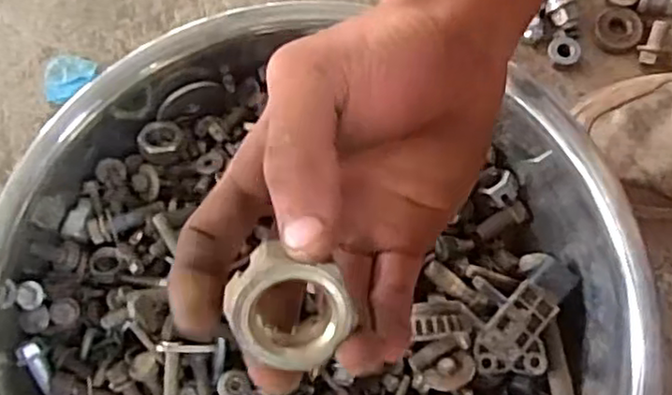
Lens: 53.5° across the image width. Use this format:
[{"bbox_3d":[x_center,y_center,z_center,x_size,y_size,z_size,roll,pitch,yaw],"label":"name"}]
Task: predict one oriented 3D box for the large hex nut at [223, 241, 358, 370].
[{"bbox_3d":[-0.014,0.033,0.206,0.037,0.018,0.033,15,104,-11],"label":"large hex nut"}]

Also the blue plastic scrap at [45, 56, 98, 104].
[{"bbox_3d":[-0.208,-0.092,0.520,0.041,0.007,0.040,6,73,3],"label":"blue plastic scrap"}]

